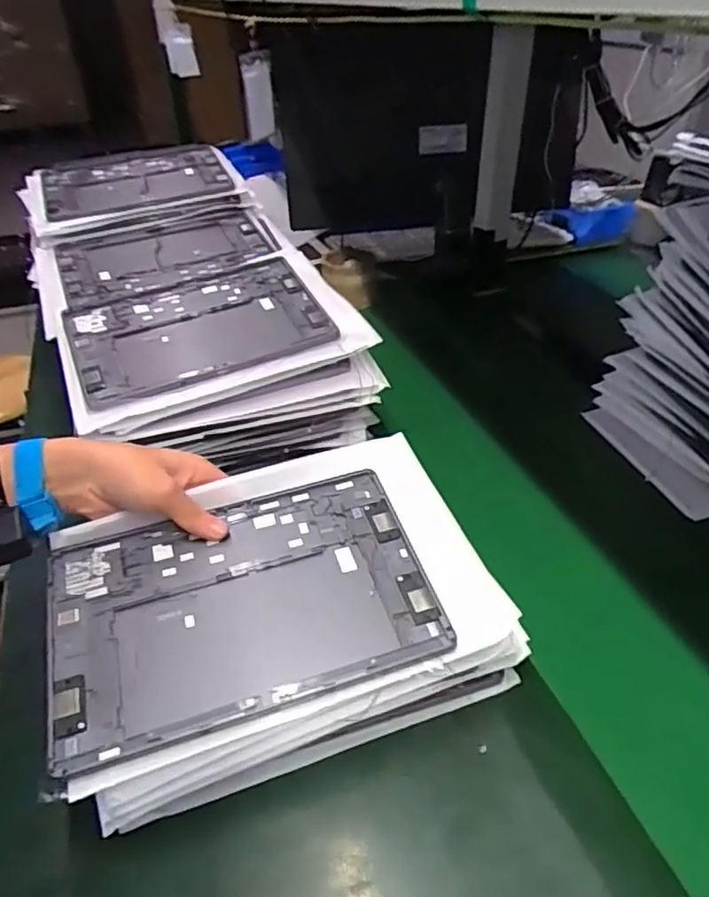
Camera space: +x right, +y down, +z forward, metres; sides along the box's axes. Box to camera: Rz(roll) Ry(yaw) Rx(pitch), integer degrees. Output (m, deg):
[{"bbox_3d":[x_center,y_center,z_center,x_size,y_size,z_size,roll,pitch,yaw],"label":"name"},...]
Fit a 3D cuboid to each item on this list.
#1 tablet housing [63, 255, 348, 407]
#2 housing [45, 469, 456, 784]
[{"bbox_3d":[-0.165,-0.128,0.681,0.255,0.013,0.174,-21,54,-18],"label":"tablet housing"},{"bbox_3d":[-0.078,0.105,0.445,0.251,0.009,0.161,-14,47,-13],"label":"housing"}]

